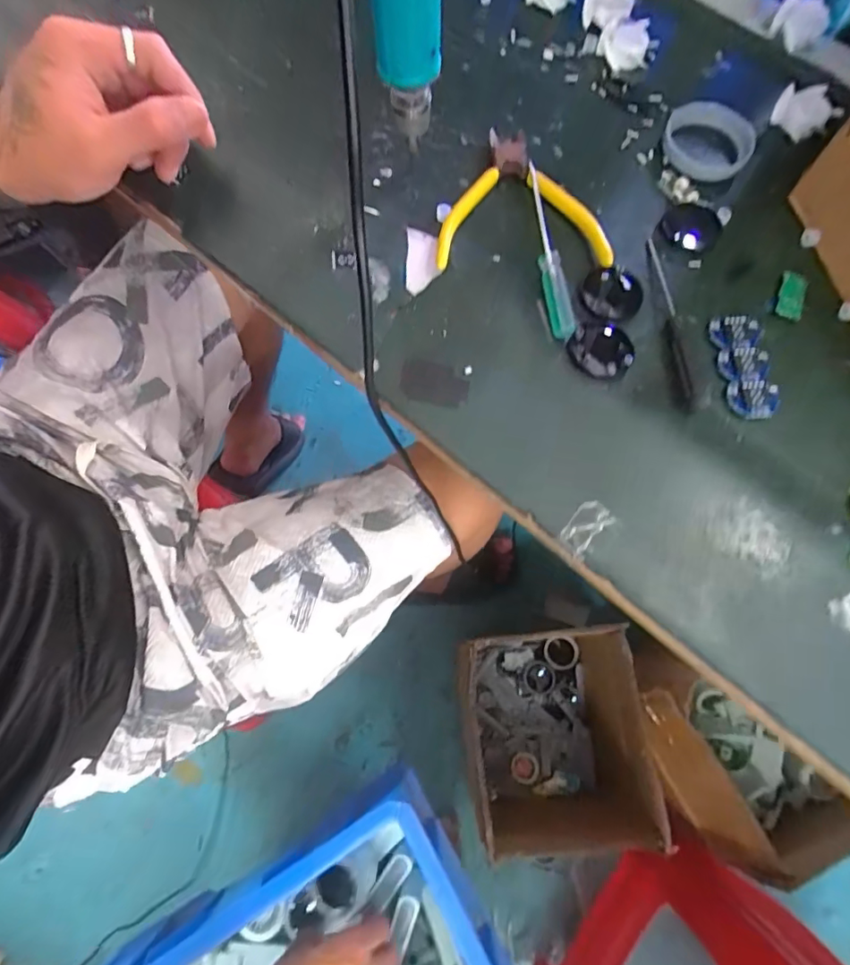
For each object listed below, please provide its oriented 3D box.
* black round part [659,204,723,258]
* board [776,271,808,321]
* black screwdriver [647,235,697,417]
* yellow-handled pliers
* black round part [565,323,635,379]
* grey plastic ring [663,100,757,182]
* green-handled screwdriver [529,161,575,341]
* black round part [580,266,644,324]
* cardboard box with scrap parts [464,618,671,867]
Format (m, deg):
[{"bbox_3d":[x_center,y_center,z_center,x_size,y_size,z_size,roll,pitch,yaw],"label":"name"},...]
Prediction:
[{"bbox_3d":[0.173,-0.165,0.334,0.037,0.007,0.039,0,73,0],"label":"black round part"},{"bbox_3d":[0.228,-0.116,0.317,0.016,0.005,0.032,19,74,6],"label":"board"},{"bbox_3d":[0.152,-0.099,0.311,0.012,0.015,0.123,0,73,0],"label":"black screwdriver"},{"bbox_3d":[0.060,-0.188,0.332,0.107,0.011,0.106,-2,73,-1],"label":"yellow-handled pliers"},{"bbox_3d":[0.104,-0.079,0.303,0.038,0.008,0.033,14,74,5],"label":"black round part"},{"bbox_3d":[0.191,-0.229,0.343,0.057,0.009,0.057,0,73,0],"label":"grey plastic ring"},{"bbox_3d":[0.076,-0.145,0.319,0.014,0.014,0.123,-6,73,-2],"label":"green-handled screwdriver"},{"bbox_3d":[0.118,-0.116,0.319,0.036,0.009,0.036,0,73,0],"label":"black round part"},{"bbox_3d":[0.189,0.367,0.784,0.235,0.281,0.257,-3,73,-1],"label":"cardboard box with scrap parts"}]

